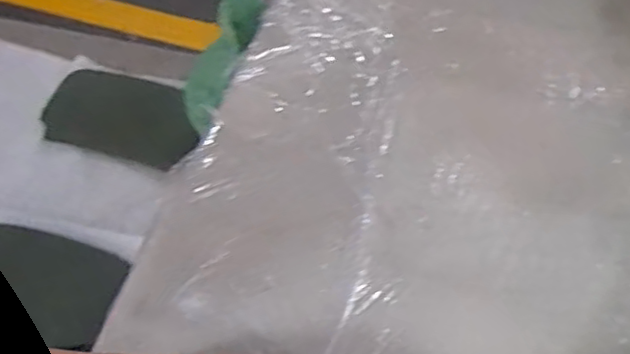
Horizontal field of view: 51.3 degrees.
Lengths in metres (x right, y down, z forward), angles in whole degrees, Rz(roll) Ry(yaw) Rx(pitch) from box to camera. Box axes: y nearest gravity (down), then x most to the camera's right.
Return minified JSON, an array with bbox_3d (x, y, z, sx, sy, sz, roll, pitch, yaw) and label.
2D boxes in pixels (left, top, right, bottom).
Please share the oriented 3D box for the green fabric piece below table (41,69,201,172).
[{"bbox_3d":[-0.517,-0.165,1.762,0.394,0.082,0.227,10,61,11],"label":"green fabric piece below table"}]

